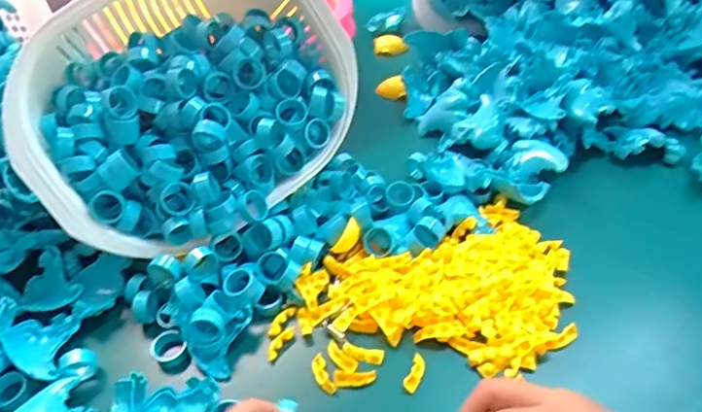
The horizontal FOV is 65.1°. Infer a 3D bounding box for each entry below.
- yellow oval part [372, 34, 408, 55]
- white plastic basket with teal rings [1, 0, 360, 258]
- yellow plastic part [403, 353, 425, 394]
[{"bbox_3d":[0.052,-0.211,0.722,0.023,0.023,0.065,-32,36,-27],"label":"yellow oval part"},{"bbox_3d":[-0.134,-0.085,0.468,0.271,0.211,0.100,-28,5,-13],"label":"white plastic basket with teal rings"},{"bbox_3d":[0.047,0.120,0.398,0.011,0.005,0.031,17,48,19],"label":"yellow plastic part"}]

